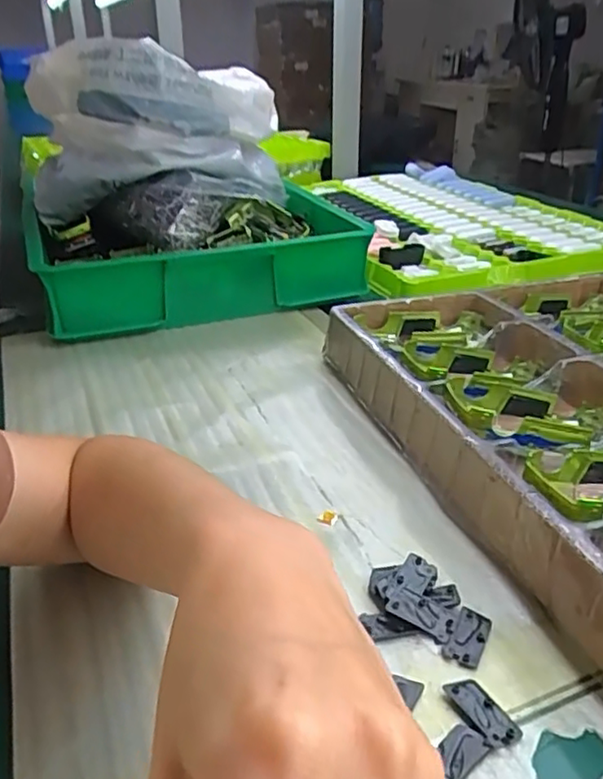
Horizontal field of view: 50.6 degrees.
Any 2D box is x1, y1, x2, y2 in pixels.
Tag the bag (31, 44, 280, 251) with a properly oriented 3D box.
[{"bbox_3d":[-0.169,-0.333,0.835,0.252,0.209,0.263,11,31,20],"label":"bag"}]

